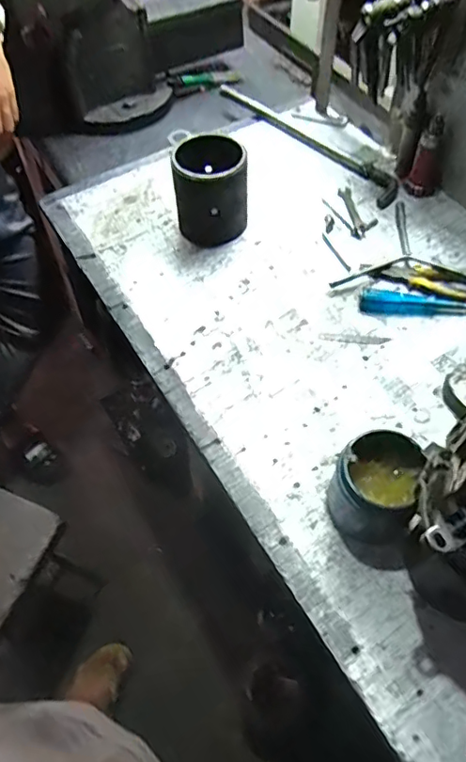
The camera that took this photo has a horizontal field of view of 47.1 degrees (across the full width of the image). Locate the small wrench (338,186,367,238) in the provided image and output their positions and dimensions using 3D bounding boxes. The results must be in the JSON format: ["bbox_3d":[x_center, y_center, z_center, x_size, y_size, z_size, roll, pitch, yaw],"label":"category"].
[{"bbox_3d":[0.202,-0.283,0.895,0.021,0.004,0.126,-9,57,-4],"label":"small wrench"}]

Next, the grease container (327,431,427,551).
[{"bbox_3d":[0.156,0.111,0.572,0.088,0.103,0.103,24,61,17],"label":"grease container"}]

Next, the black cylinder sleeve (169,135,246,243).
[{"bbox_3d":[-0.037,-0.304,0.845,0.107,0.129,0.119,-11,57,-5],"label":"black cylinder sleeve"}]

